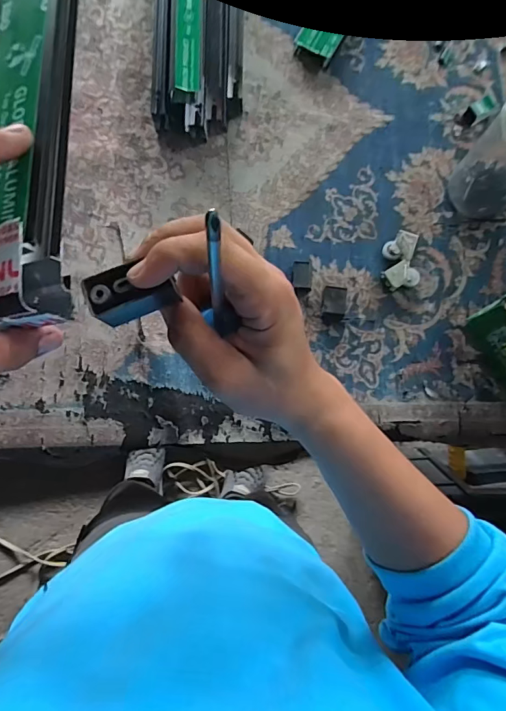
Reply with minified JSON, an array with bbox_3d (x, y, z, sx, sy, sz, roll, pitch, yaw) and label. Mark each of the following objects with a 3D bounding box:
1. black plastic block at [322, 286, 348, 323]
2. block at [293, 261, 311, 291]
[{"bbox_3d":[0.118,-0.074,0.624,0.032,0.031,0.044,3,79,1],"label":"black plastic block"},{"bbox_3d":[0.073,-0.115,0.631,0.027,0.025,0.042,1,79,0],"label":"block"}]

